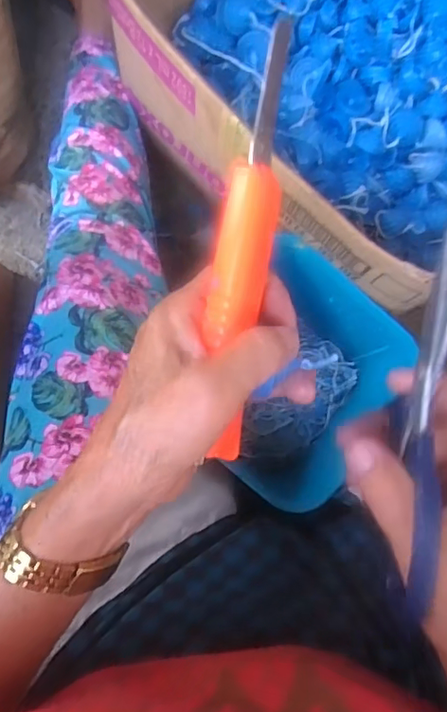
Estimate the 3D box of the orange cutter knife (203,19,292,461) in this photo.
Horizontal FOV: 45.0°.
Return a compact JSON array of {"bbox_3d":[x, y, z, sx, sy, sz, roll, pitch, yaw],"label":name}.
[{"bbox_3d":[0.008,-0.038,0.226,0.024,0.016,0.178,7,104,-3],"label":"orange cutter knife"}]

